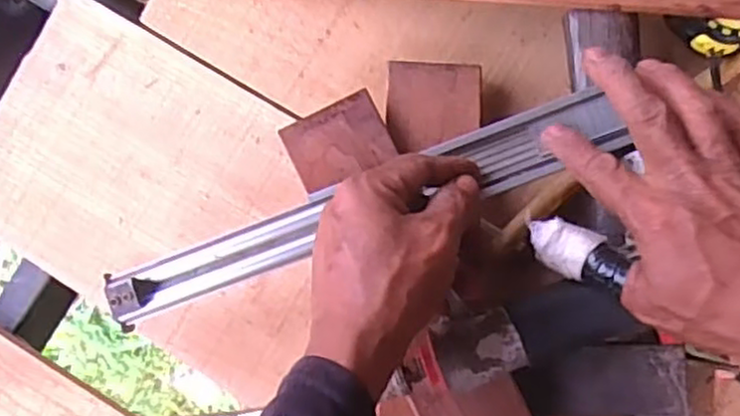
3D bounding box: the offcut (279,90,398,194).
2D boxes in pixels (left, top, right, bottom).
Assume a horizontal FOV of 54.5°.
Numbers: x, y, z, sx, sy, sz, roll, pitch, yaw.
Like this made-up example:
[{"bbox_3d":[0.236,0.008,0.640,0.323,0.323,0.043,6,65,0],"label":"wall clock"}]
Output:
[{"bbox_3d":[-0.021,-0.043,0.467,0.062,0.012,0.055,-29,81,2],"label":"offcut"}]

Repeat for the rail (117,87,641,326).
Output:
[{"bbox_3d":[-0.010,0.002,0.445,0.325,0.020,0.040,-20,83,5],"label":"rail"}]

